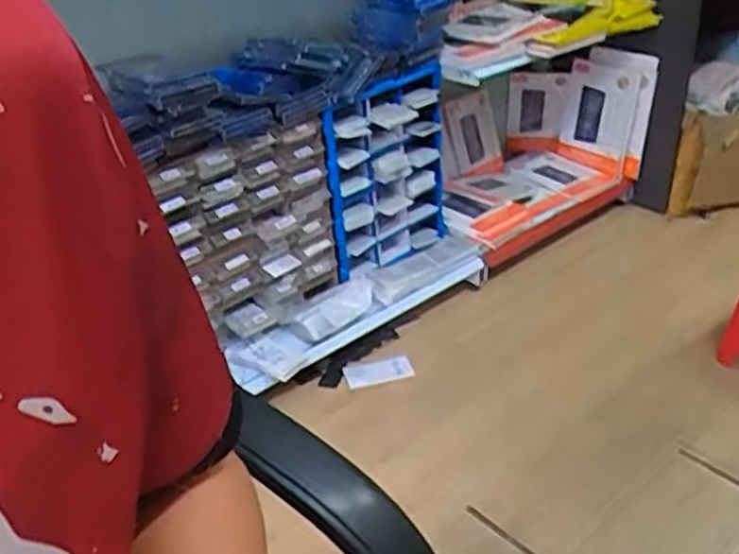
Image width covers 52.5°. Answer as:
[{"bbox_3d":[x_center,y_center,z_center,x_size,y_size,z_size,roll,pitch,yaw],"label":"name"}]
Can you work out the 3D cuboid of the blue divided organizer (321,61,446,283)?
[{"bbox_3d":[0.052,-0.258,1.871,0.401,0.461,0.077,-22,32,-31],"label":"blue divided organizer"}]

